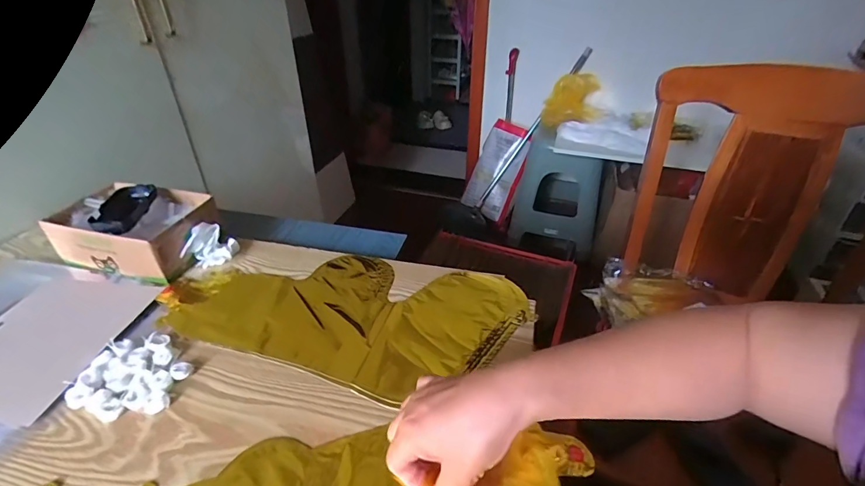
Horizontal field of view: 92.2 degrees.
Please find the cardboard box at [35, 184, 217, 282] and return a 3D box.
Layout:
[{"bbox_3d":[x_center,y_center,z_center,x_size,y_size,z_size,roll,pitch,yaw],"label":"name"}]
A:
[{"bbox_3d":[-0.418,-0.022,0.589,0.190,0.076,0.126,9,35,14],"label":"cardboard box"}]

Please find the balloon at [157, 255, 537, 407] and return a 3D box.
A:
[{"bbox_3d":[-0.112,0.080,0.505,0.420,0.008,0.199,8,35,12],"label":"balloon"}]

